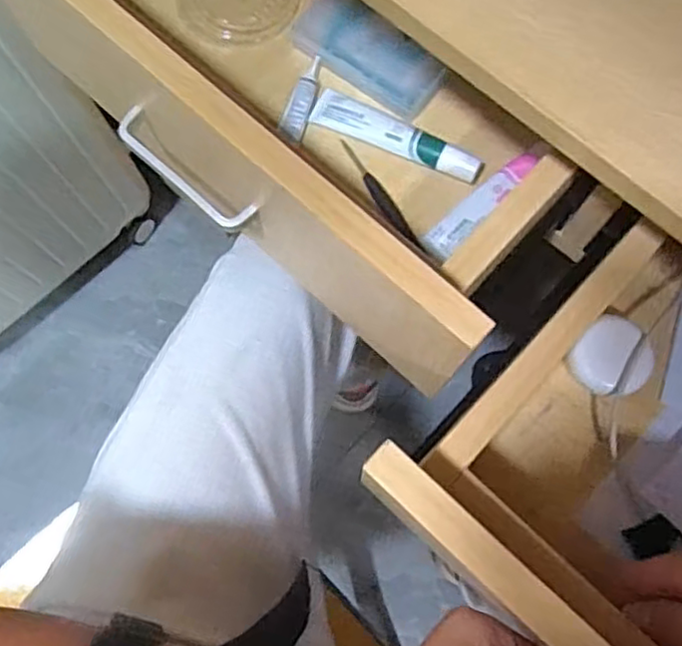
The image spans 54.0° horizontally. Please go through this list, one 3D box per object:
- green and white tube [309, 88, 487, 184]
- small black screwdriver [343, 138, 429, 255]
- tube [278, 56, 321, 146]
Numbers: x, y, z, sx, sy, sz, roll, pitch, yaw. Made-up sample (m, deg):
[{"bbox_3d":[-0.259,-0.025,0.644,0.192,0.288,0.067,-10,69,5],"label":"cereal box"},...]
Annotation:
[{"bbox_3d":[0.038,-0.125,0.445,0.119,0.022,0.027,26,75,6],"label":"green and white tube"},{"bbox_3d":[0.026,-0.083,0.444,0.012,0.006,0.095,-28,77,-9],"label":"small black screwdriver"},{"bbox_3d":[-0.026,-0.153,0.459,0.019,0.011,0.060,21,75,5],"label":"tube"}]

